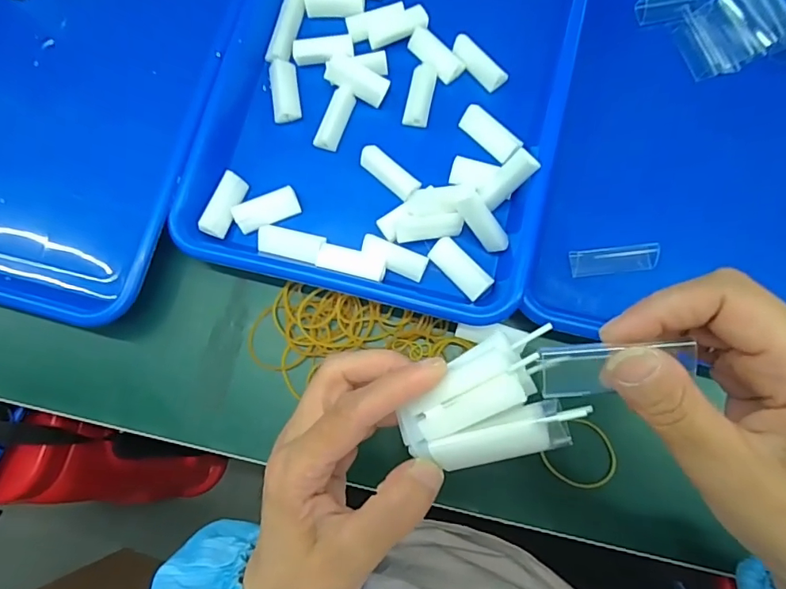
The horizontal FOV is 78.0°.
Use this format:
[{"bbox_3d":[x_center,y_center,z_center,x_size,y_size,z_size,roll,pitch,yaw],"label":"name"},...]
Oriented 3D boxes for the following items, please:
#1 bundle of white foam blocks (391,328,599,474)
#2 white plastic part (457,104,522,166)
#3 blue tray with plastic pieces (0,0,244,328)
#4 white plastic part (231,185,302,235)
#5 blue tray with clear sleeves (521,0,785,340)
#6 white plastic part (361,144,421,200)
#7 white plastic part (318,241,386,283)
[{"bbox_3d":[0.038,0.047,0.198,0.069,0.016,0.048,-29,80,-2],"label":"bundle of white foam blocks"},{"bbox_3d":[0.071,-0.118,0.353,0.022,0.008,0.046,-43,81,-4],"label":"white plastic part"},{"bbox_3d":[-0.257,-0.159,0.383,0.249,0.052,0.338,13,81,5],"label":"blue tray with plastic pieces"},{"bbox_3d":[-0.091,-0.060,0.350,0.046,0.017,0.018,-23,80,-1],"label":"white plastic part"},{"bbox_3d":[0.247,-0.118,0.348,0.232,0.037,0.326,12,81,5],"label":"blue tray with clear sleeves"},{"bbox_3d":[-0.002,-0.088,0.349,0.045,0.016,0.018,42,85,9],"label":"white plastic part"},{"bbox_3d":[-0.028,-0.022,0.338,0.047,0.014,0.019,13,82,5],"label":"white plastic part"}]

